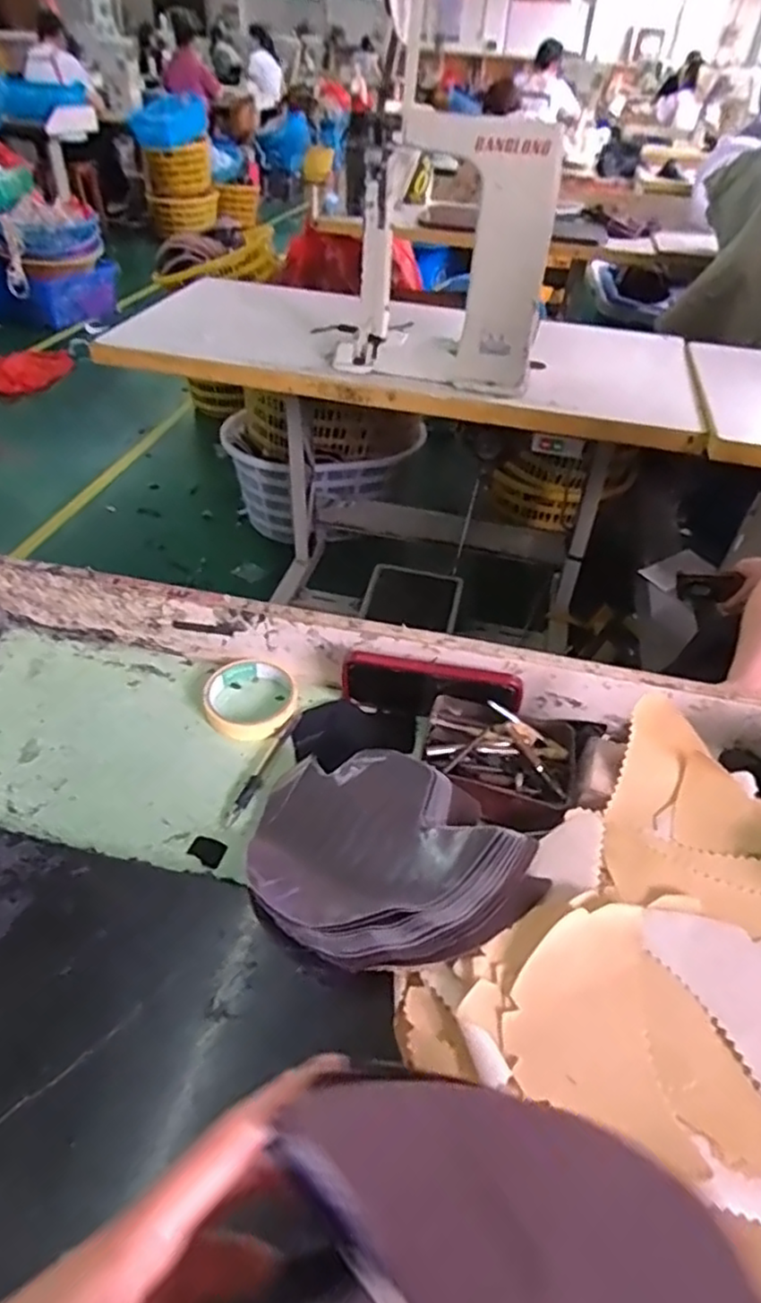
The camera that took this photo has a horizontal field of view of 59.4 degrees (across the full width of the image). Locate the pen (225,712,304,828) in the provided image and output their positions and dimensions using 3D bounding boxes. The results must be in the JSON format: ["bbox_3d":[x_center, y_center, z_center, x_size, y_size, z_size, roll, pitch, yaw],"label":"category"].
[{"bbox_3d":[-0.100,0.099,0.583,0.012,0.006,0.124,16,44,14],"label":"pen"}]

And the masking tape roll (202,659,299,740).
[{"bbox_3d":[-0.122,0.043,0.630,0.087,0.018,0.082,2,43,-2],"label":"masking tape roll"}]

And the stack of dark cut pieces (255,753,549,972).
[{"bbox_3d":[-0.009,0.151,0.495,0.160,0.068,0.203,-29,52,-31],"label":"stack of dark cut pieces"}]

